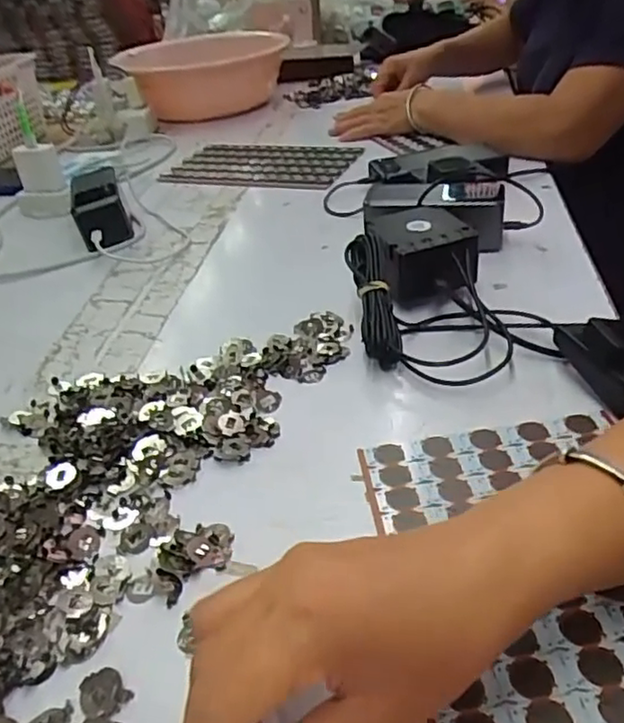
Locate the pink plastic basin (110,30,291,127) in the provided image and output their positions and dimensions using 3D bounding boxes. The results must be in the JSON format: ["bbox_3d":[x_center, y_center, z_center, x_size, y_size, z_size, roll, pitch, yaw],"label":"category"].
[{"bbox_3d":[-0.214,-0.562,1.230,0.294,0.104,0.348,-10,35,-6],"label":"pink plastic basin"}]

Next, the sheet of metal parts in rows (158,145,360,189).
[{"bbox_3d":[-0.072,-0.282,0.896,0.265,0.008,0.163,9,37,20],"label":"sheet of metal parts in rows"}]

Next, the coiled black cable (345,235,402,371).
[{"bbox_3d":[0.047,-0.047,0.475,0.029,0.026,0.108,-6,59,-1],"label":"coiled black cable"}]

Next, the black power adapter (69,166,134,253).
[{"bbox_3d":[-0.243,-0.176,0.724,0.060,0.052,0.147,-16,36,-14],"label":"black power adapter"}]

